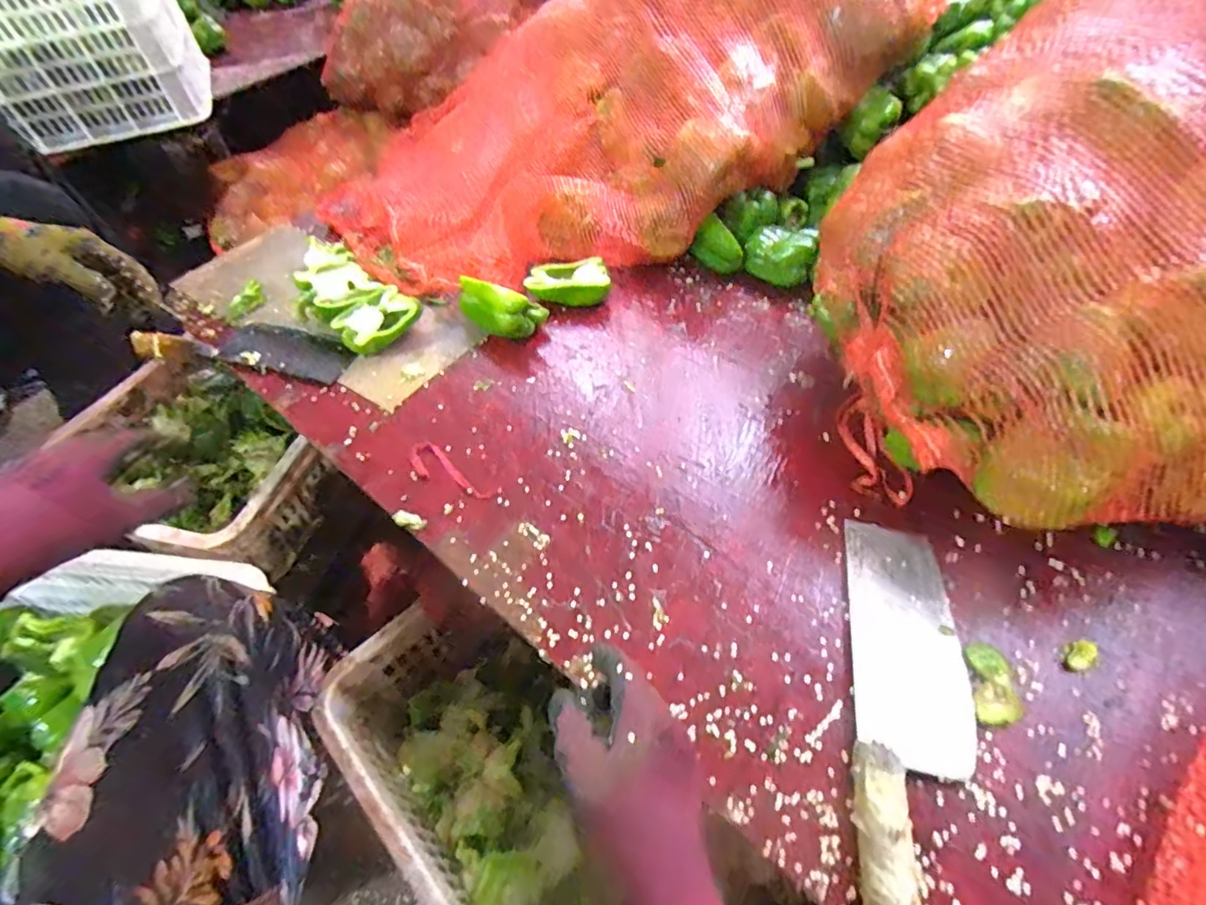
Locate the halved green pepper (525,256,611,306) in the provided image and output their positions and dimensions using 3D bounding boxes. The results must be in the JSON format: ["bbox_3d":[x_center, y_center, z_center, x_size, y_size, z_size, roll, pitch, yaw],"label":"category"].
[{"bbox_3d":[-0.045,-0.227,0.773,0.106,0.029,0.069,-3,52,0],"label":"halved green pepper"}]

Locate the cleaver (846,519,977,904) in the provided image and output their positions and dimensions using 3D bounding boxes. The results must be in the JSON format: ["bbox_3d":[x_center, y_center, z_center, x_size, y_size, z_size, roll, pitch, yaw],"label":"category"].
[{"bbox_3d":[0.240,0.197,0.453,0.092,0.038,0.329,10,54,10],"label":"cleaver"}]

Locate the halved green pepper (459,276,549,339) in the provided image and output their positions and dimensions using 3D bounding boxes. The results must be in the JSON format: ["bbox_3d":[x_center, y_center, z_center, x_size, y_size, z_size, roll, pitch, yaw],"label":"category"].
[{"bbox_3d":[-0.124,-0.181,0.734,0.067,0.065,0.119,-39,60,-24],"label":"halved green pepper"}]

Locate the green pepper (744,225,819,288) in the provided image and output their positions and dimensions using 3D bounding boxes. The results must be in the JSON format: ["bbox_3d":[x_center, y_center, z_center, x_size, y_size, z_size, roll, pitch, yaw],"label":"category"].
[{"bbox_3d":[0.240,-0.269,0.791,0.087,0.055,0.069,19,56,17],"label":"green pepper"}]

